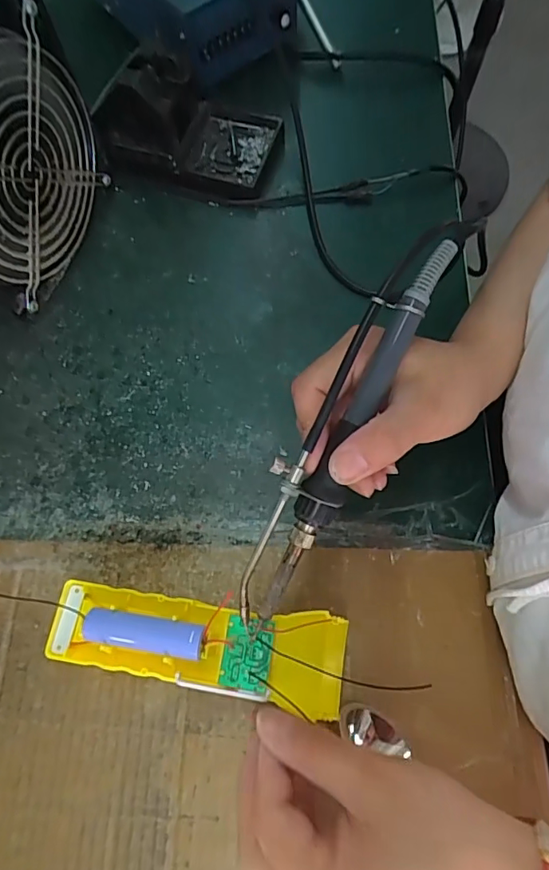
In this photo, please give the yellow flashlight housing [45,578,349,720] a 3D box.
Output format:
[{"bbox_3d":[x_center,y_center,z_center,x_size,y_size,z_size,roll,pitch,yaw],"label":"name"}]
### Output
[{"bbox_3d":[-0.042,0.110,0.271,0.157,0.020,0.045,8,69,6],"label":"yellow flashlight housing"}]

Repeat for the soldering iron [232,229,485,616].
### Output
[{"bbox_3d":[0.034,-0.009,0.242,0.030,0.022,0.203,27,92,9],"label":"soldering iron"}]

